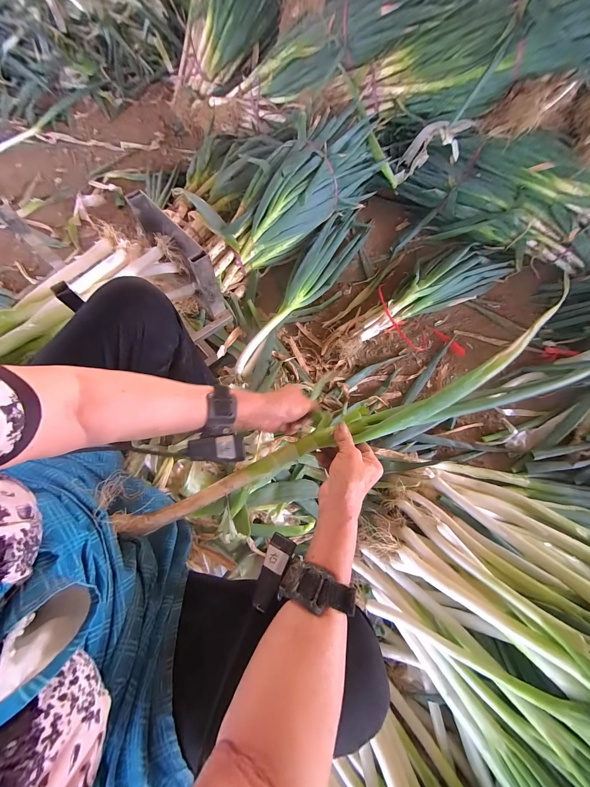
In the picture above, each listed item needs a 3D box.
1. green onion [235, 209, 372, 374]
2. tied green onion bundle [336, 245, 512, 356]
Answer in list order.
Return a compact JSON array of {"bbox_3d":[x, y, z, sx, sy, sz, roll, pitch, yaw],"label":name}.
[{"bbox_3d":[0.033,-0.395,0.939,0.150,0.082,0.807,32,72,9],"label":"green onion"},{"bbox_3d":[0.454,-0.355,0.947,0.761,0.076,0.166,-27,74,-11],"label":"tied green onion bundle"}]

